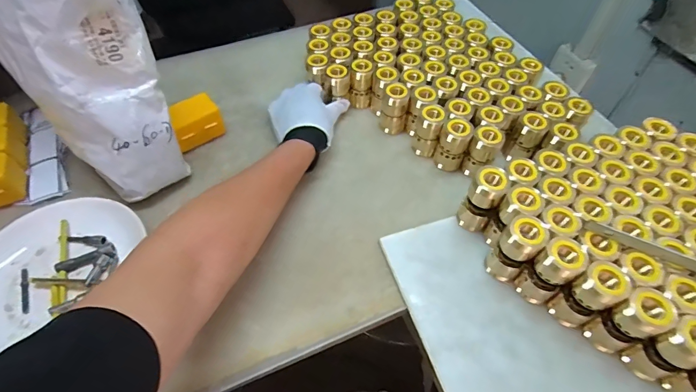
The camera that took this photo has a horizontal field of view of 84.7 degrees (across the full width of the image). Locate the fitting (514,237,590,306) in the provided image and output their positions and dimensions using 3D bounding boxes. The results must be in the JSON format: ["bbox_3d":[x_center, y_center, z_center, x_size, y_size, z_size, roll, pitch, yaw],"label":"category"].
[{"bbox_3d":[0.226,0.085,0.424,0.039,0.101,0.040,1,54,-2],"label":"fitting"}]

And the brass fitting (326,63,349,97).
[{"bbox_3d":[-0.017,-0.185,0.611,0.034,0.042,0.032,3,54,0],"label":"brass fitting"}]

